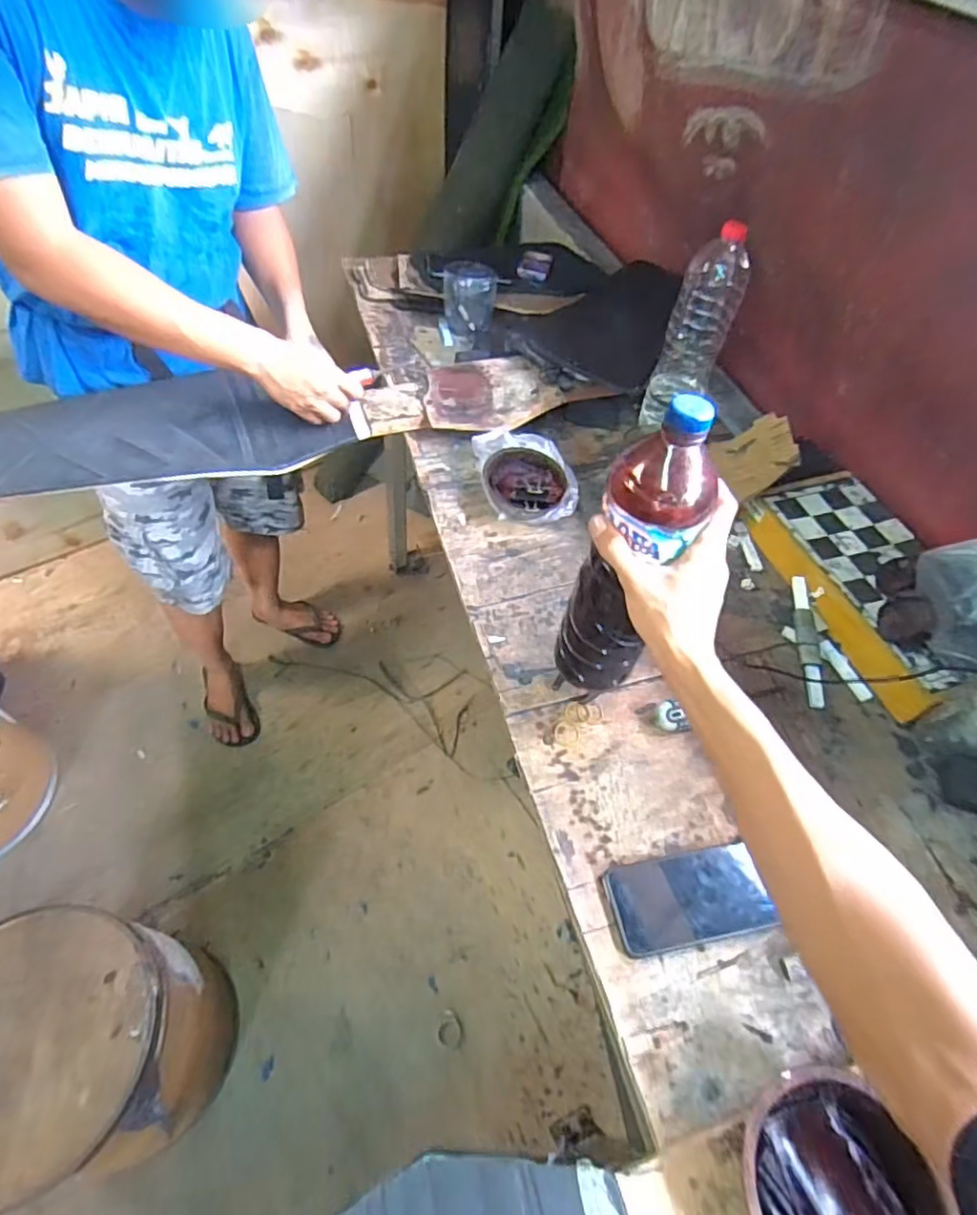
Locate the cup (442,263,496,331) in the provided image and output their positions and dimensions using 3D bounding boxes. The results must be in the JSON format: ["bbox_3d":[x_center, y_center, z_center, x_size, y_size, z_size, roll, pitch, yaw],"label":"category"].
[{"bbox_3d":[-0.035,-0.567,1.131,0.099,0.101,0.076,1,54,-2],"label":"cup"}]

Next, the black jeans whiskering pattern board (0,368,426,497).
[{"bbox_3d":[-0.435,-0.274,0.905,0.673,0.050,0.244,-8,55,-9],"label":"black jeans whiskering pattern board"}]

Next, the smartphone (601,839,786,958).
[{"bbox_3d":[0.195,0.282,0.596,0.151,0.009,0.080,-8,55,-8],"label":"smartphone"}]

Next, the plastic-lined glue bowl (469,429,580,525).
[{"bbox_3d":[0.056,-0.198,0.905,0.140,0.049,0.152,-6,55,-7],"label":"plastic-lined glue bowl"}]

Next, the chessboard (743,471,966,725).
[{"bbox_3d":[0.511,-0.032,0.824,0.195,0.052,0.356,-16,57,-14],"label":"chessboard"}]

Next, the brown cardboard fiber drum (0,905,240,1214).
[{"bbox_3d":[-0.657,0.716,0.998,0.348,0.380,0.328,1,54,-2],"label":"brown cardboard fiber drum"}]

